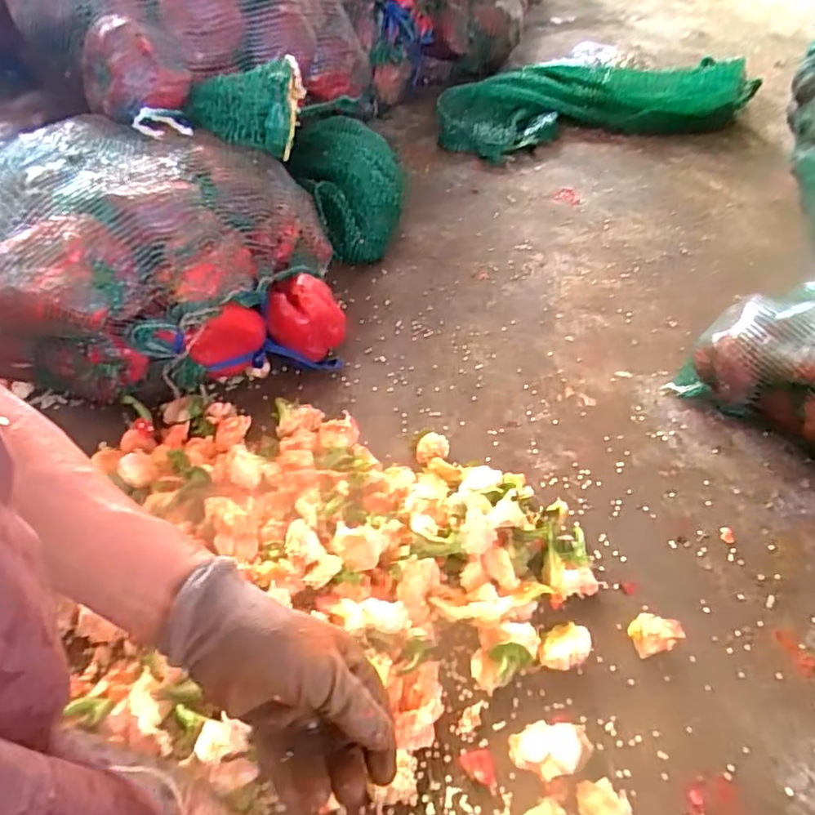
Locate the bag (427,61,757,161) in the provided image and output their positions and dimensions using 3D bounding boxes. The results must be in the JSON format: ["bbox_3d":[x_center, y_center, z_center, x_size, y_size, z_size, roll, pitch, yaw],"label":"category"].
[{"bbox_3d":[0.329,-0.558,1.075,0.555,0.118,0.166,-12,53,-15],"label":"bag"}]

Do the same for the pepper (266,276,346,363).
[{"bbox_3d":[-0.116,-0.099,0.666,0.082,0.098,0.066,-8,52,-13],"label":"pepper"}]

